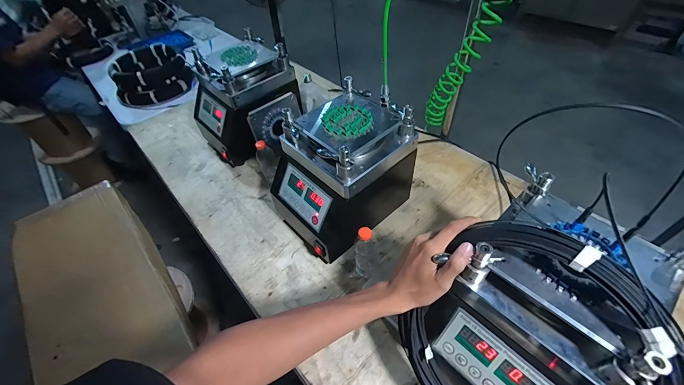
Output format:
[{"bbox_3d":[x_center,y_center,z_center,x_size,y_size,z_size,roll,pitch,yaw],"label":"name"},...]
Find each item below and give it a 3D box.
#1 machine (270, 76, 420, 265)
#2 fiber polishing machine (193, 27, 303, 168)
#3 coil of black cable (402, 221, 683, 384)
[{"bbox_3d":[0.004,-0.040,0.704,0.289,0.282,0.229,-36,54,-24],"label":"machine"},{"bbox_3d":[-0.304,-0.280,0.945,0.278,0.285,0.224,-34,54,-24],"label":"fiber polishing machine"},{"bbox_3d":[0.224,0.196,0.375,0.260,0.296,0.038,39,27,31],"label":"coil of black cable"}]

